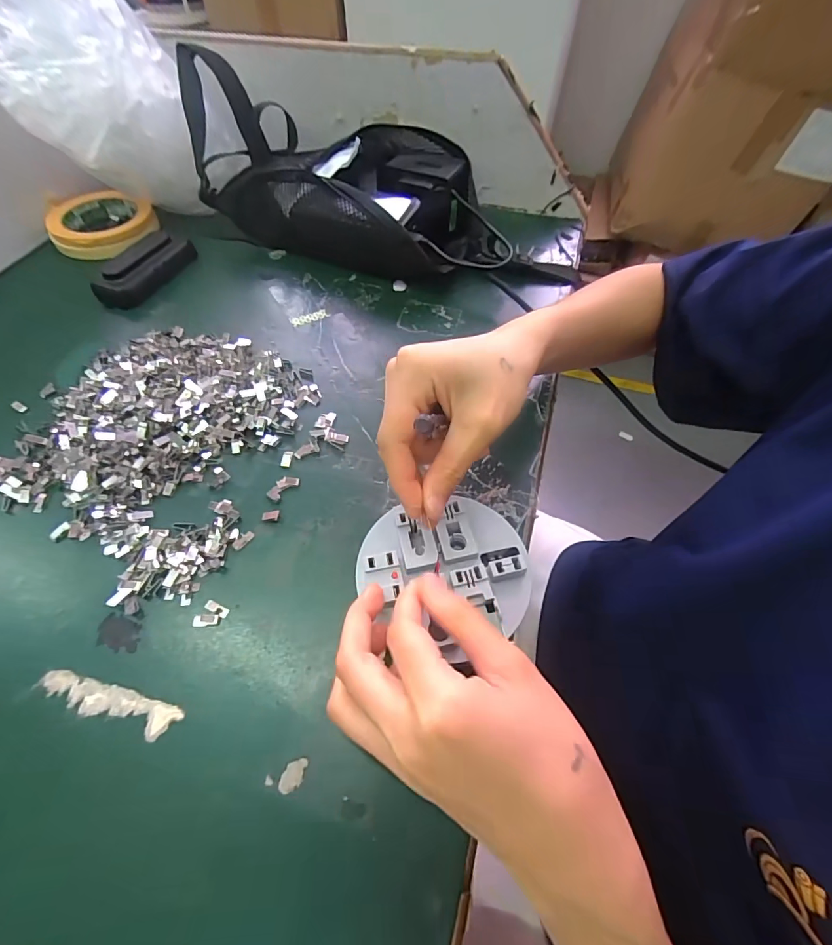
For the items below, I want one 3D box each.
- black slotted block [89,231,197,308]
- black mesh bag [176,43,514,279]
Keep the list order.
[{"bbox_3d":[-0.277,-0.209,0.439,0.049,0.029,0.100,16,58,11],"label":"black slotted block"},{"bbox_3d":[-0.075,-0.304,0.443,0.335,0.131,0.120,20,59,13],"label":"black mesh bag"}]

